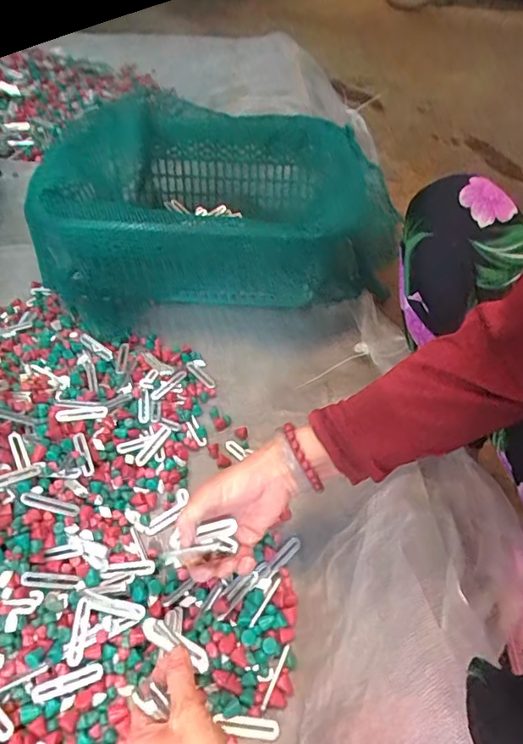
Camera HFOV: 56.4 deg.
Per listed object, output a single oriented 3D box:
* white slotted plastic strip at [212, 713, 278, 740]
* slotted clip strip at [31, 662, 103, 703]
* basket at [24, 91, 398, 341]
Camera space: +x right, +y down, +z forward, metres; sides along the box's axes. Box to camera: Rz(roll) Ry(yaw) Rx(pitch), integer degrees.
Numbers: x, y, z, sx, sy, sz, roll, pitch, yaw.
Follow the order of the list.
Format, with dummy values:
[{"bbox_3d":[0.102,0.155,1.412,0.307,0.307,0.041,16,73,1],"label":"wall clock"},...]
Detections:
[{"bbox_3d":[-0.011,0.305,0.419,0.051,0.005,0.012,7,49,1],"label":"white slotted plastic strip"},{"bbox_3d":[-0.169,0.270,0.425,0.057,0.004,0.015,-14,52,-16],"label":"slotted clip strip"},{"bbox_3d":[-0.075,-0.266,0.762,0.475,0.165,0.378,-4,50,-8],"label":"basket"}]

